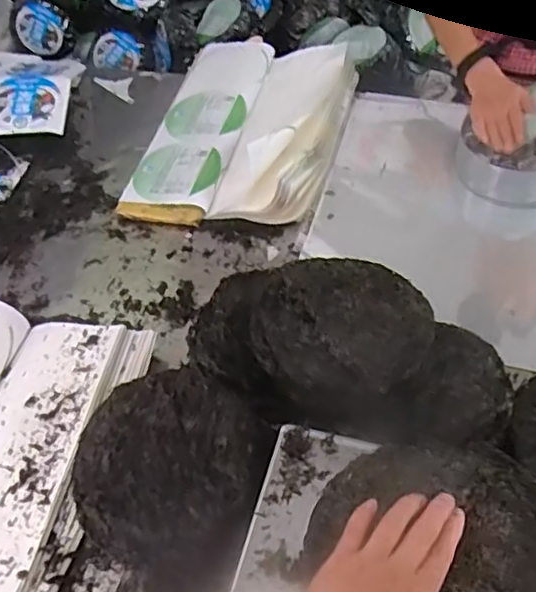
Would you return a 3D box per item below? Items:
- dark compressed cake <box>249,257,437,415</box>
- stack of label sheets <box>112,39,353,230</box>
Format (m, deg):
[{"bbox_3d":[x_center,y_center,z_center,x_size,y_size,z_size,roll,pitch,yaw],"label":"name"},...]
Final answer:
[{"bbox_3d":[0.087,0.034,0.757,0.197,0.044,0.194,-3,51,4],"label":"dark compressed cake"},{"bbox_3d":[-0.042,-0.340,1.171,0.335,0.124,0.511,8,52,12],"label":"stack of label sheets"}]

